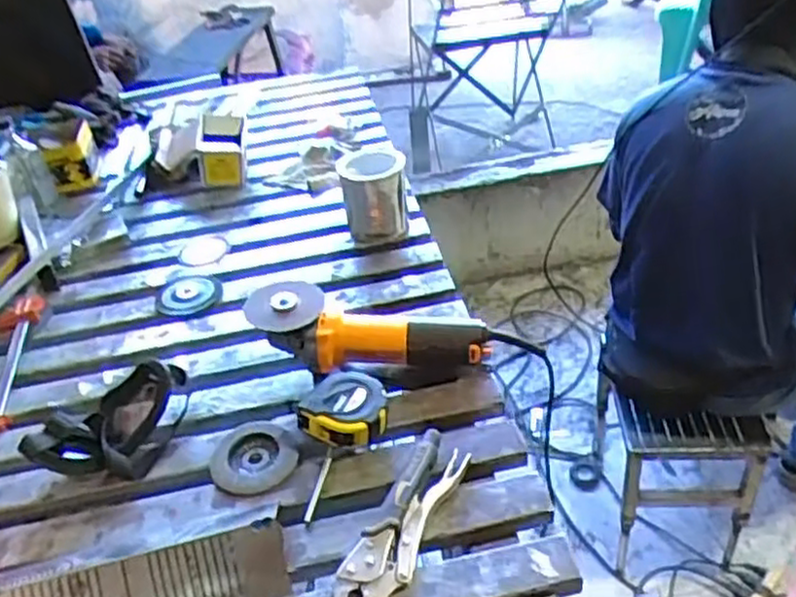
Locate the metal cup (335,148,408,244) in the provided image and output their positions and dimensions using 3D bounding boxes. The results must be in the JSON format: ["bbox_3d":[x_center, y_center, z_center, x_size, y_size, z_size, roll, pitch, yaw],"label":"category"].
[{"bbox_3d":[-0.037,-0.164,1.141,0.099,0.119,0.106,-7,37,-2],"label":"metal cup"}]

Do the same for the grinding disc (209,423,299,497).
[{"bbox_3d":[-0.156,0.172,0.803,0.091,0.016,0.089,-4,37,3],"label":"grinding disc"}]

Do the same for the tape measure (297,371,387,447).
[{"bbox_3d":[-0.058,0.122,0.815,0.087,0.052,0.072,11,40,22],"label":"tape measure"}]

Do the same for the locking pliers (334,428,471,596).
[{"bbox_3d":[0.002,0.214,0.706,0.056,0.034,0.202,16,42,26],"label":"locking pliers"}]

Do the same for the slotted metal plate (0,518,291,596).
[{"bbox_3d":[-0.241,0.266,0.664,0.277,0.068,0.011,-12,-1,-10],"label":"slotted metal plate"}]

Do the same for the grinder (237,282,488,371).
[{"bbox_3d":[-0.035,0.045,0.892,0.285,0.098,0.090,5,38,14],"label":"grinder"}]

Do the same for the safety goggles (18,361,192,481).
[{"bbox_3d":[-0.319,0.134,0.830,0.122,0.071,0.160,-2,37,5],"label":"safety goggles"}]

